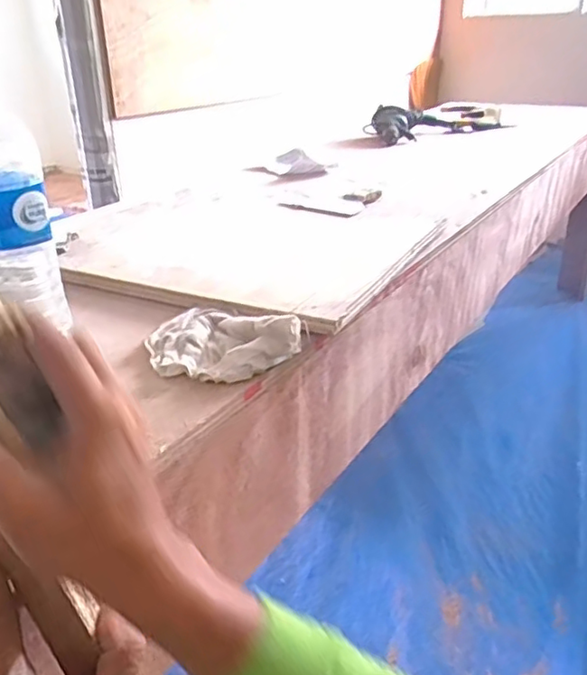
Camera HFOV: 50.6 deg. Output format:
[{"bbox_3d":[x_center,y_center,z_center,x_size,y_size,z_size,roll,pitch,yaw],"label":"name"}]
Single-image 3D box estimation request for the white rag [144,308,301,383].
[{"bbox_3d":[-0.076,-0.002,0.607,0.151,0.035,0.118,16,31,29],"label":"white rag"}]

